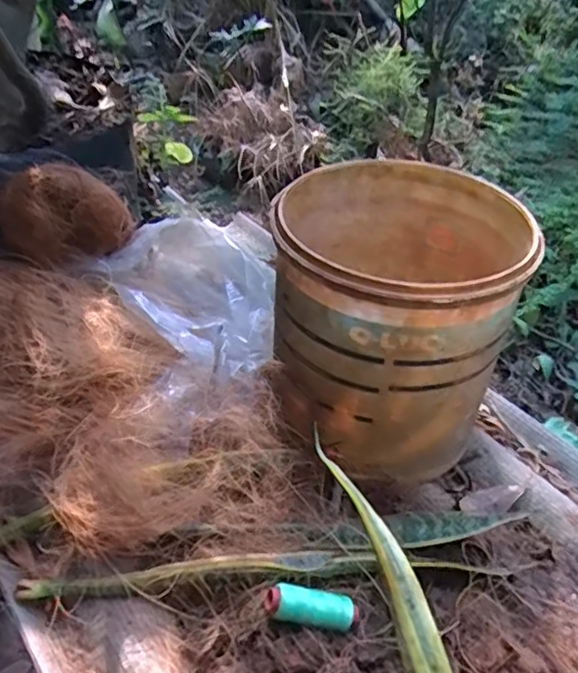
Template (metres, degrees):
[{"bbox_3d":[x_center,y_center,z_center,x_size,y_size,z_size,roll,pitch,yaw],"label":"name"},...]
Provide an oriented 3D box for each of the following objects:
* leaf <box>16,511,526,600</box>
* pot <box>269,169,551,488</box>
[{"bbox_3d":[-0.009,0.147,0.405,0.327,0.019,0.034,-7,41,-7],"label":"leaf"},{"bbox_3d":[0.081,-0.020,0.478,0.167,0.172,0.189,1,41,3],"label":"pot"}]

